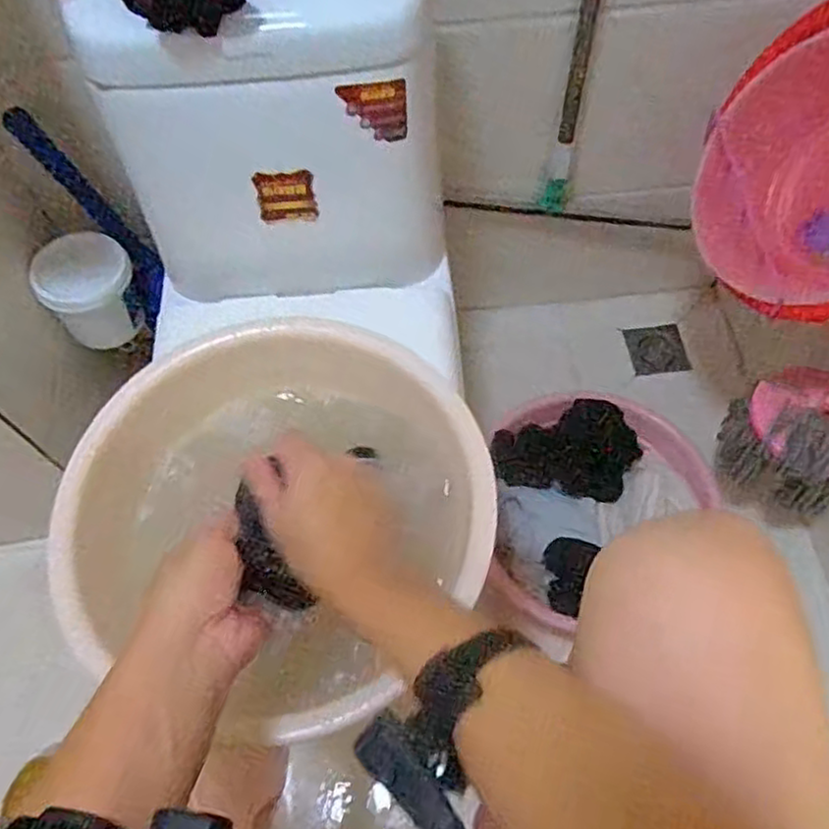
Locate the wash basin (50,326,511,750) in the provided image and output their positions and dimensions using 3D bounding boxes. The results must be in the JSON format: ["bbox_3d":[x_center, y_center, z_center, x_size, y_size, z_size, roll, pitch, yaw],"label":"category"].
[{"bbox_3d":[-0.107,0.079,0.628,0.334,0.175,0.359,-1,62,2],"label":"wash basin"}]

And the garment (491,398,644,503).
[{"bbox_3d":[0.232,0.047,1.078,0.209,0.073,0.144,15,63,10],"label":"garment"}]

